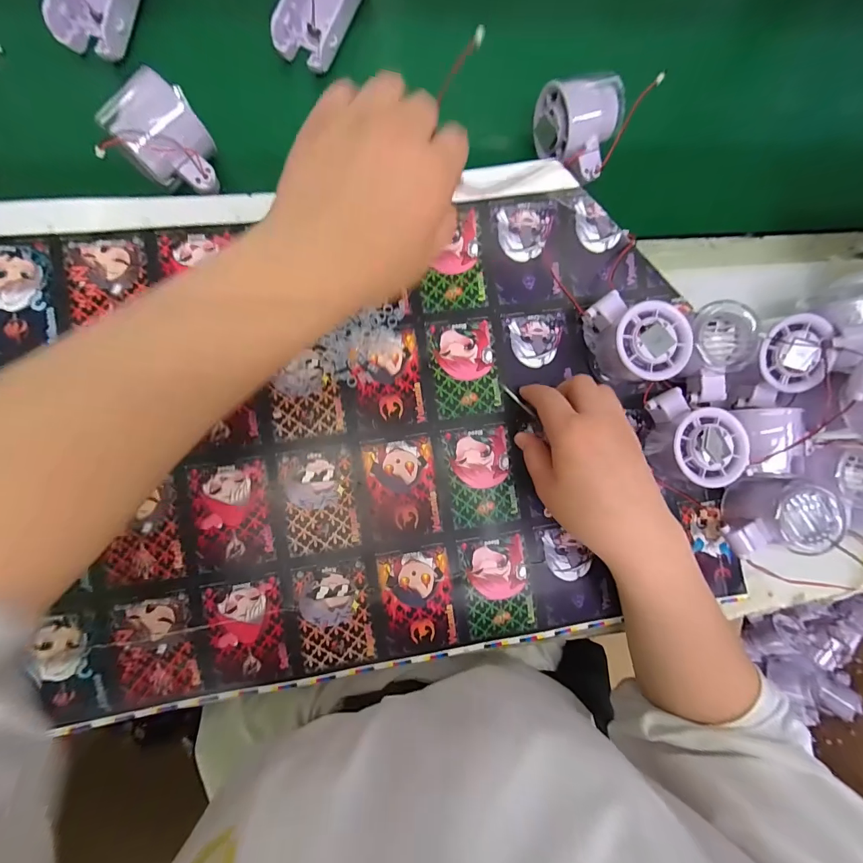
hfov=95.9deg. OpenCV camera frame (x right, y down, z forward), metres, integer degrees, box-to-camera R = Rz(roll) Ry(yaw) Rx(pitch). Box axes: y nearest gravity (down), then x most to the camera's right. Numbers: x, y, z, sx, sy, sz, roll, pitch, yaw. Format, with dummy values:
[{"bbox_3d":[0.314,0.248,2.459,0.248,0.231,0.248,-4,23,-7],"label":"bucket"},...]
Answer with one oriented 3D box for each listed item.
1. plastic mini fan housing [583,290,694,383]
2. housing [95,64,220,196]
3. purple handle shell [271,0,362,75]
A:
[{"bbox_3d":[0.161,-0.075,0.318,0.058,0.057,0.073,-12,88,-7],"label":"plastic mini fan housing"},{"bbox_3d":[-0.200,-0.220,0.296,0.077,0.038,0.059,45,83,-2],"label":"housing"},{"bbox_3d":[-0.090,-0.371,0.333,0.048,0.024,0.120,24,84,-4],"label":"purple handle shell"}]

